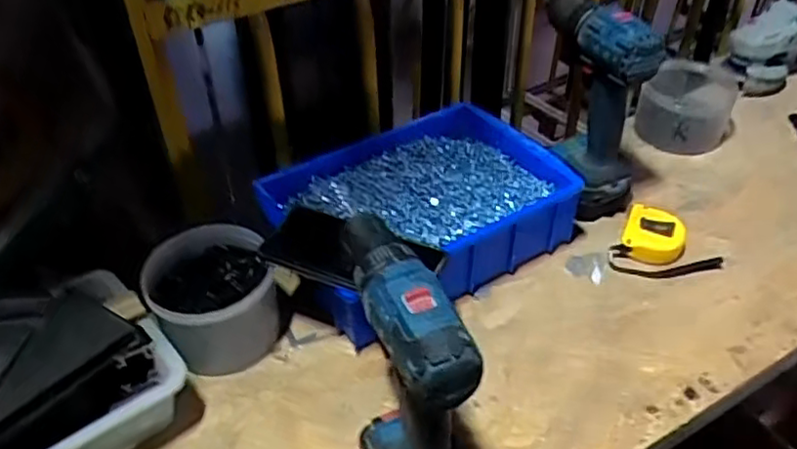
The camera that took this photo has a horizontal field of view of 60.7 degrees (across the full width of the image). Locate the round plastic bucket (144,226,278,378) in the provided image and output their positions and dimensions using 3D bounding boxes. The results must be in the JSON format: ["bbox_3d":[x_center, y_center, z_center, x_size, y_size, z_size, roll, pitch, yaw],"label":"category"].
[{"bbox_3d":[-0.176,0.070,0.649,0.110,0.087,0.112,0,43,0],"label":"round plastic bucket"}]

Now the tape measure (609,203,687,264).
[{"bbox_3d":[0.275,0.013,0.736,0.066,0.034,0.071,22,47,23],"label":"tape measure"}]

